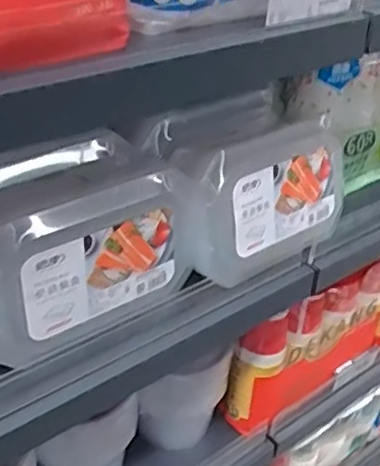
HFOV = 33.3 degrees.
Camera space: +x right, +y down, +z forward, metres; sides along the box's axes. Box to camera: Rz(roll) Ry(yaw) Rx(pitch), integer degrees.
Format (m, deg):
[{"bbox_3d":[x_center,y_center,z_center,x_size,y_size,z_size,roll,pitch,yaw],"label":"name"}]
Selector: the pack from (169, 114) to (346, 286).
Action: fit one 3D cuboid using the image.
[{"bbox_3d":[0.070,-0.050,0.678,0.220,0.130,0.108,-21,42,-32],"label":"pack"}]

